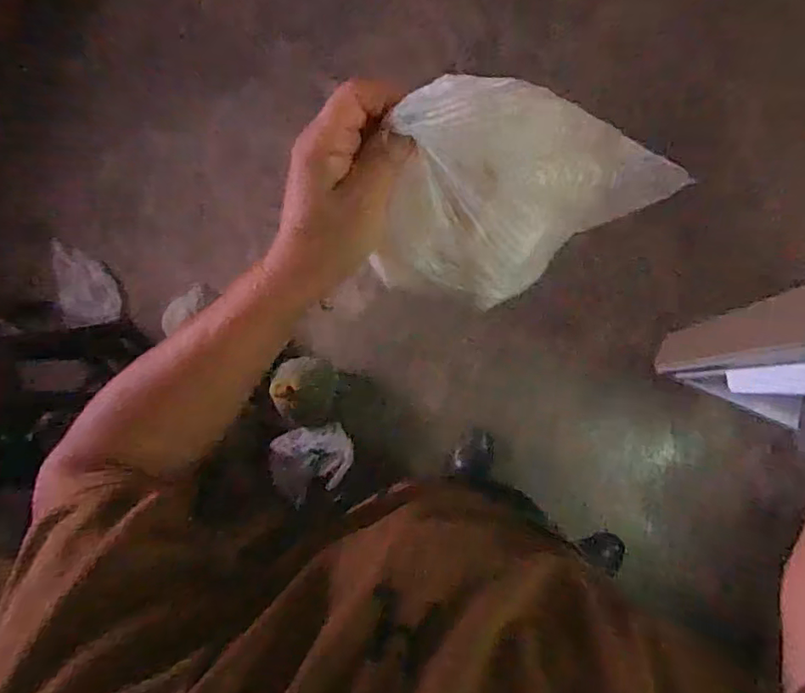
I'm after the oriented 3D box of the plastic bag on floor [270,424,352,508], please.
[{"bbox_3d":[-0.210,0.264,1.335,0.191,0.038,0.157,-21,85,-31],"label":"plastic bag on floor"}]

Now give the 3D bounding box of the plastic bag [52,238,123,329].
[{"bbox_3d":[-0.870,-0.174,1.587,0.143,0.070,0.236,-9,84,8],"label":"plastic bag"}]

